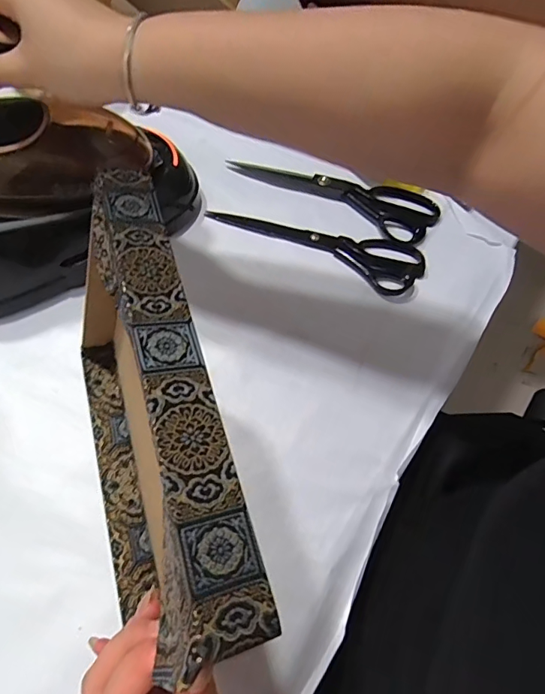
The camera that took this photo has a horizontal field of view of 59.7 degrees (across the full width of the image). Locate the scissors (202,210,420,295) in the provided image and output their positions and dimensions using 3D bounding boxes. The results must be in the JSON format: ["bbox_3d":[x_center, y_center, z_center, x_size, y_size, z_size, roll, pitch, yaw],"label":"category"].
[{"bbox_3d":[0.051,-0.126,0.535,0.239,0.011,0.072,27,61,12],"label":"scissors"}]

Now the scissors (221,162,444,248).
[{"bbox_3d":[0.071,-0.185,0.558,0.244,0.023,0.063,24,61,10],"label":"scissors"}]

